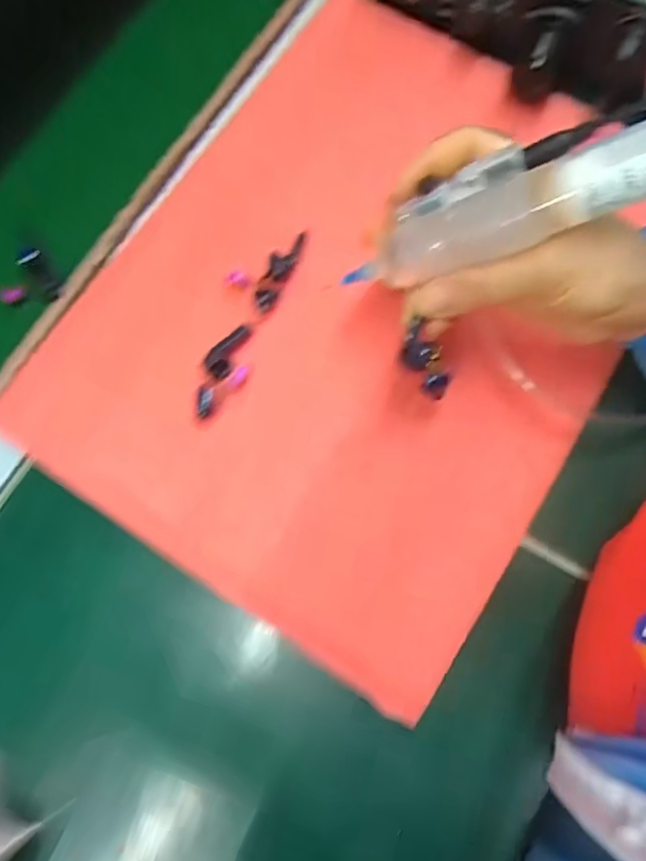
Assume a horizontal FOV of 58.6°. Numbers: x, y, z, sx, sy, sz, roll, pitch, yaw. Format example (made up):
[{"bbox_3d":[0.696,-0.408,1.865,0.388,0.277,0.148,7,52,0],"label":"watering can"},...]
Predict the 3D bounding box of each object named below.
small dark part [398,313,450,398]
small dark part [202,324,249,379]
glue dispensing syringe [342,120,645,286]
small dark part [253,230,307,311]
[{"bbox_3d":[0.049,-0.029,0.266,0.016,0.011,0.036,-45,124,-13],"label":"small dark part"},{"bbox_3d":[-0.052,-0.042,0.302,0.015,0.007,0.033,25,75,5],"label":"small dark part"},{"bbox_3d":[0.086,-0.093,0.221,0.171,0.027,0.024,-10,71,32],"label":"glue dispensing syringe"},{"bbox_3d":[-0.023,-0.087,0.310,0.012,0.008,0.050,27,75,6],"label":"small dark part"}]

